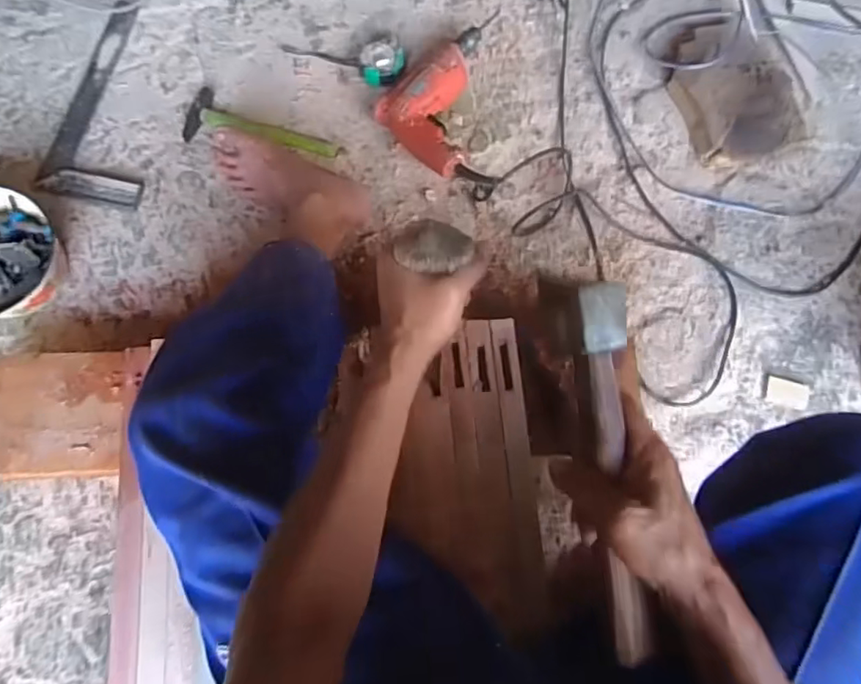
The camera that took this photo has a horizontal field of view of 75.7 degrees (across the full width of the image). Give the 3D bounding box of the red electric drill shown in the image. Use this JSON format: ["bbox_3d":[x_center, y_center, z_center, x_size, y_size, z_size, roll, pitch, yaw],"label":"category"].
[{"bbox_3d":[0.011,-0.365,0.836,0.183,0.075,0.338,-1,77,-2],"label":"red electric drill"}]

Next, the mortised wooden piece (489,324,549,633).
[{"bbox_3d":[0.098,0.132,0.605,0.033,0.029,0.327,-2,77,-2],"label":"mortised wooden piece"}]

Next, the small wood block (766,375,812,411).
[{"bbox_3d":[0.494,0.071,0.765,0.054,0.010,0.036,14,77,2],"label":"small wood block"}]

